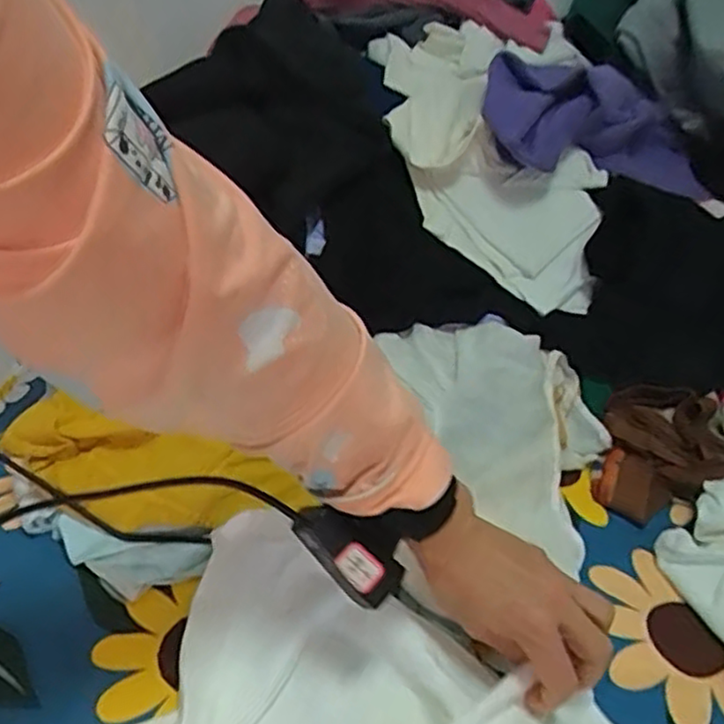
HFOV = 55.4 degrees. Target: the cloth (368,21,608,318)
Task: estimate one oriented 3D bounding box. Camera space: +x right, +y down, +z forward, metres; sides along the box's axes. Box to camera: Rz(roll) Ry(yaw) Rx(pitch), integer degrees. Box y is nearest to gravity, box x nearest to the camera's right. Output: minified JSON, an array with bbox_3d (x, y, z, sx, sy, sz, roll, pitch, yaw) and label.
[{"bbox_3d":[0.134,-0.243,0.774,0.214,0.081,0.439,-12,64,-22],"label":"cloth"}]

